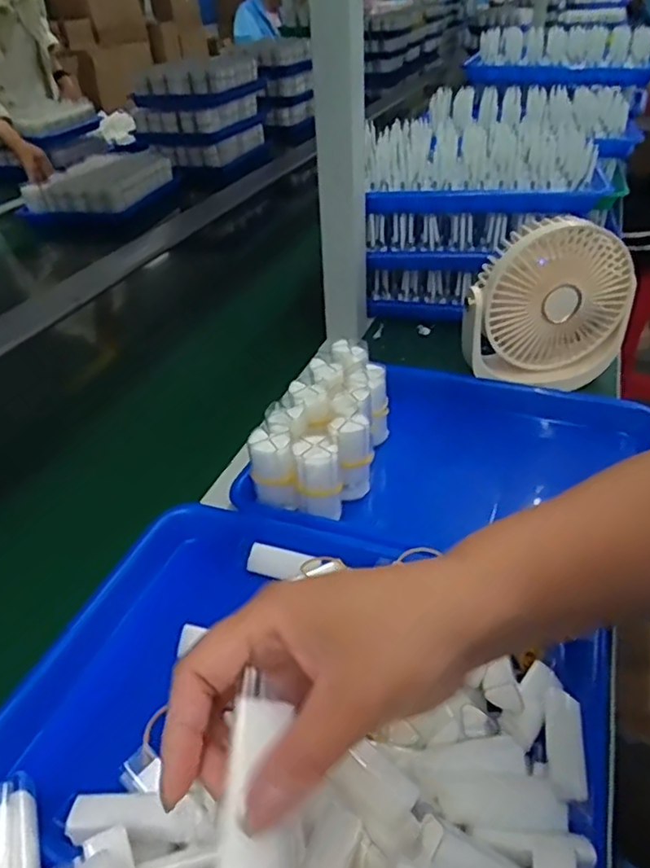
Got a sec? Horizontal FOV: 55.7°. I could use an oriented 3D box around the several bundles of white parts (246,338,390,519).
[{"bbox_3d":[0.004,-0.009,0.553,0.088,0.070,0.181,8,38,14],"label":"several bundles of white parts"}]

